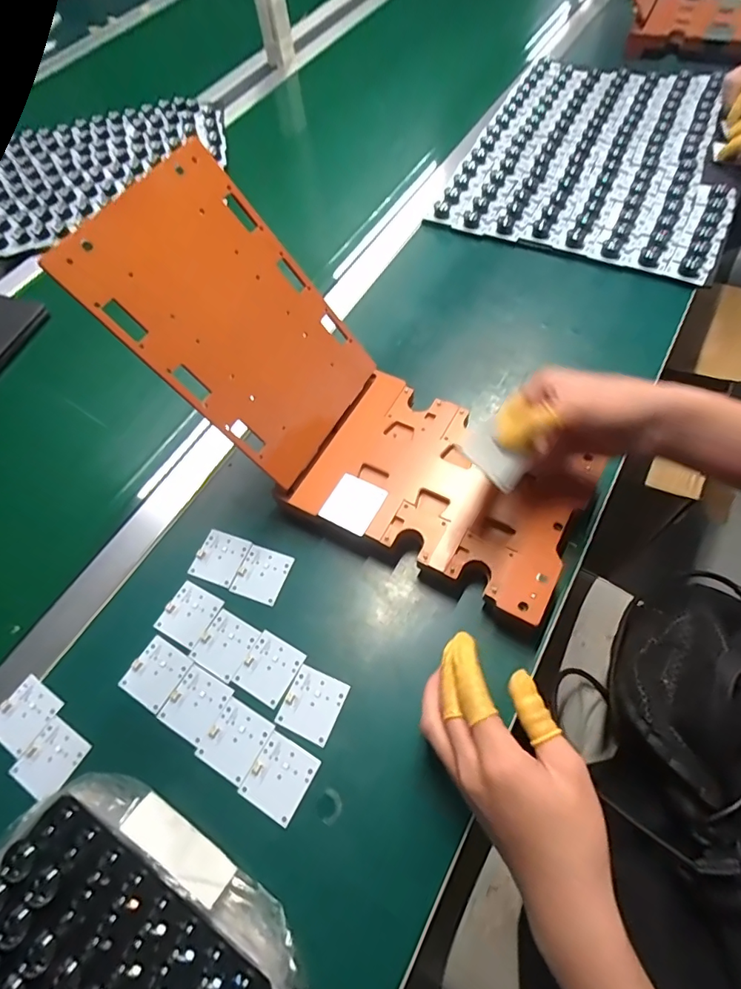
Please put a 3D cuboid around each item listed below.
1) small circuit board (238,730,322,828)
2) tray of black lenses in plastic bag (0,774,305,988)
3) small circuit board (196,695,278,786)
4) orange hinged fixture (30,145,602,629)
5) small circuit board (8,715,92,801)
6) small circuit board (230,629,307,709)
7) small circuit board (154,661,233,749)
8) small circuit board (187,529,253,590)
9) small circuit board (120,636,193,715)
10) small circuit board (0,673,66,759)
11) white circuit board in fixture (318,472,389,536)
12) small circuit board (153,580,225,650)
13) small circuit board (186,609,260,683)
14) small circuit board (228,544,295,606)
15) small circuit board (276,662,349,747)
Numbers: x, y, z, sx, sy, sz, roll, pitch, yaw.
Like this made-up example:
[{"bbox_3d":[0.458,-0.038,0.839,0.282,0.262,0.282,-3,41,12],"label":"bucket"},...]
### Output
[{"bbox_3d":[-0.067,0.209,0.358,0.044,0.004,0.048,26,67,16],"label":"small circuit board"},{"bbox_3d":[-0.144,0.294,0.302,0.240,0.038,0.135,32,69,18],"label":"tray of black lenses in plastic bag"},{"bbox_3d":[-0.105,0.189,0.373,0.044,0.004,0.047,26,67,16],"label":"small circuit board"},{"bbox_3d":[-0.004,-0.079,0.379,0.380,0.208,0.176,29,67,17],"label":"orange hinged fixture"},{"bbox_3d":[-0.250,0.207,0.376,0.046,0.005,0.047,27,67,17],"label":"small circuit board"},{"bbox_3d":[-0.084,0.142,0.397,0.044,0.004,0.047,27,67,16],"label":"small circuit board"},{"bbox_3d":[-0.141,0.168,0.388,0.044,0.004,0.047,26,67,16],"label":"small circuit board"},{"bbox_3d":[-0.140,0.058,0.449,0.045,0.004,0.047,18,65,13],"label":"small circuit board"},{"bbox_3d":[-0.179,0.148,0.402,0.044,0.004,0.048,26,67,16],"label":"small circuit board"},{"bbox_3d":[-0.284,0.180,0.397,0.045,0.004,0.048,28,67,17],"label":"small circuit board"},{"bbox_3d":[-0.015,0.007,0.428,0.046,0.004,0.048,25,66,16],"label":"white circuit board in fixture"},{"bbox_3d":[-0.160,0.105,0.425,0.044,0.004,0.048,25,66,16],"label":"small circuit board"},{"bbox_3d":[-0.124,0.127,0.410,0.044,0.004,0.048,26,67,16],"label":"small circuit board"},{"bbox_3d":[-0.098,0.072,0.438,0.044,0.004,0.047,17,65,12],"label":"small circuit board"},{"bbox_3d":[-0.046,0.165,0.382,0.044,0.004,0.047,21,65,14],"label":"small circuit board"}]

